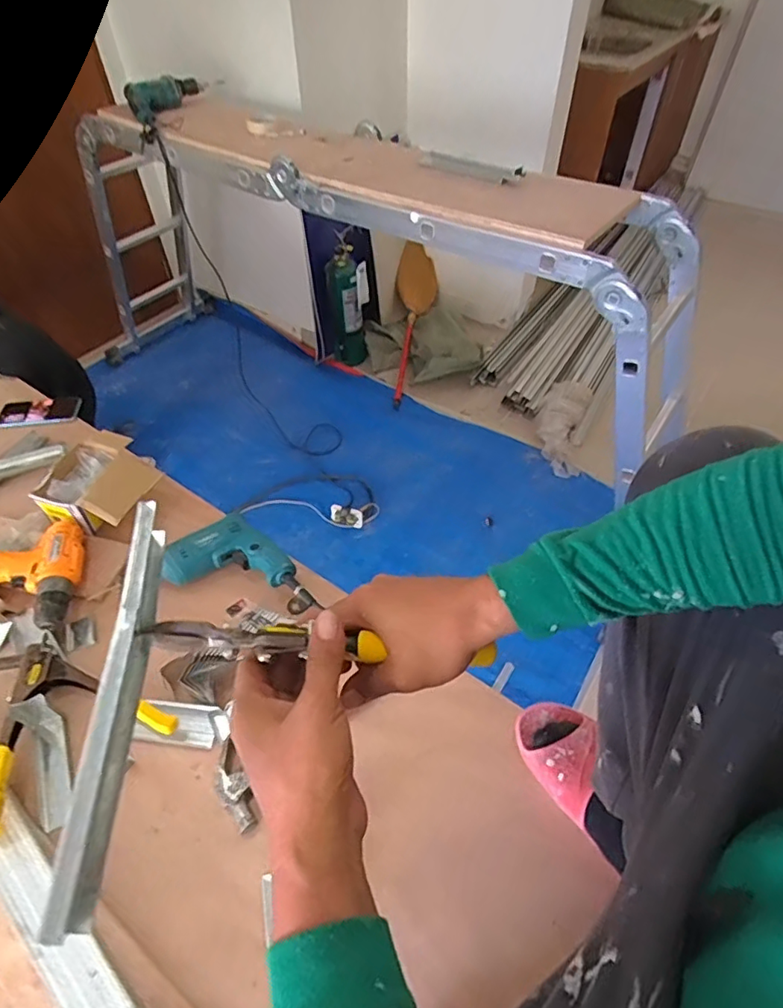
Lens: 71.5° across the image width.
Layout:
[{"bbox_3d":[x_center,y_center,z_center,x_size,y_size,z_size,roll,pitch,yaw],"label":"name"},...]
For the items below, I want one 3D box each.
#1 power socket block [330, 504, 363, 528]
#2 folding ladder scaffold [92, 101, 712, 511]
[{"bbox_3d":[-0.154,0.043,1.843,0.122,0.055,0.058,20,53,17],"label":"power socket block"},{"bbox_3d":[-0.151,-0.631,1.787,2.071,0.990,0.454,30,57,24],"label":"folding ladder scaffold"}]

